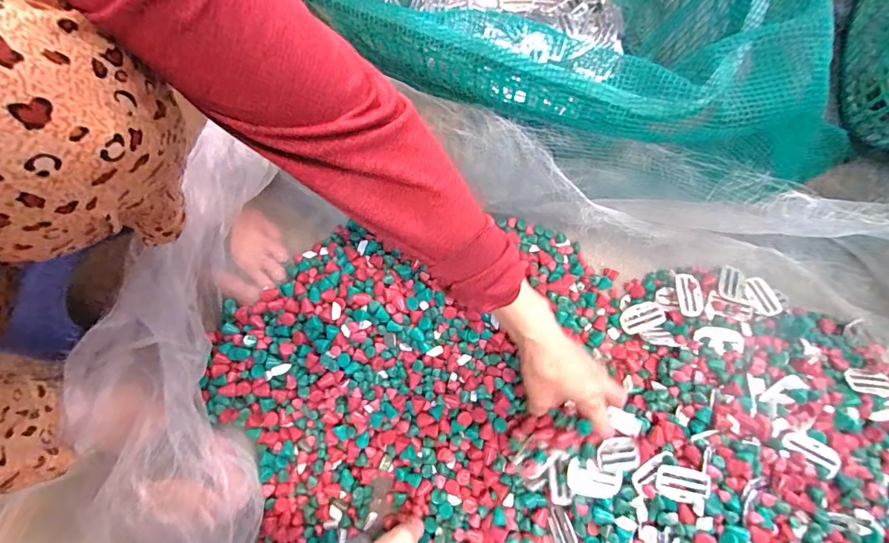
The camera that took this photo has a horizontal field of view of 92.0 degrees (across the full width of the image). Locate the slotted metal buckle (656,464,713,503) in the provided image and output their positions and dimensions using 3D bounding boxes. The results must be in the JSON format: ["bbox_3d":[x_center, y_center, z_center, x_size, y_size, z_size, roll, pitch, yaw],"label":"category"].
[{"bbox_3d":[0.208,0.186,0.374,0.044,0.004,0.028,12,76,5],"label":"slotted metal buckle"}]

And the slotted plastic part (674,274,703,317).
[{"bbox_3d":[0.266,0.026,0.465,0.025,0.007,0.047,2,76,2],"label":"slotted plastic part"}]

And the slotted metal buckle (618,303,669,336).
[{"bbox_3d":[0.214,0.049,0.464,0.049,0.006,0.027,-22,76,-4],"label":"slotted metal buckle"}]

